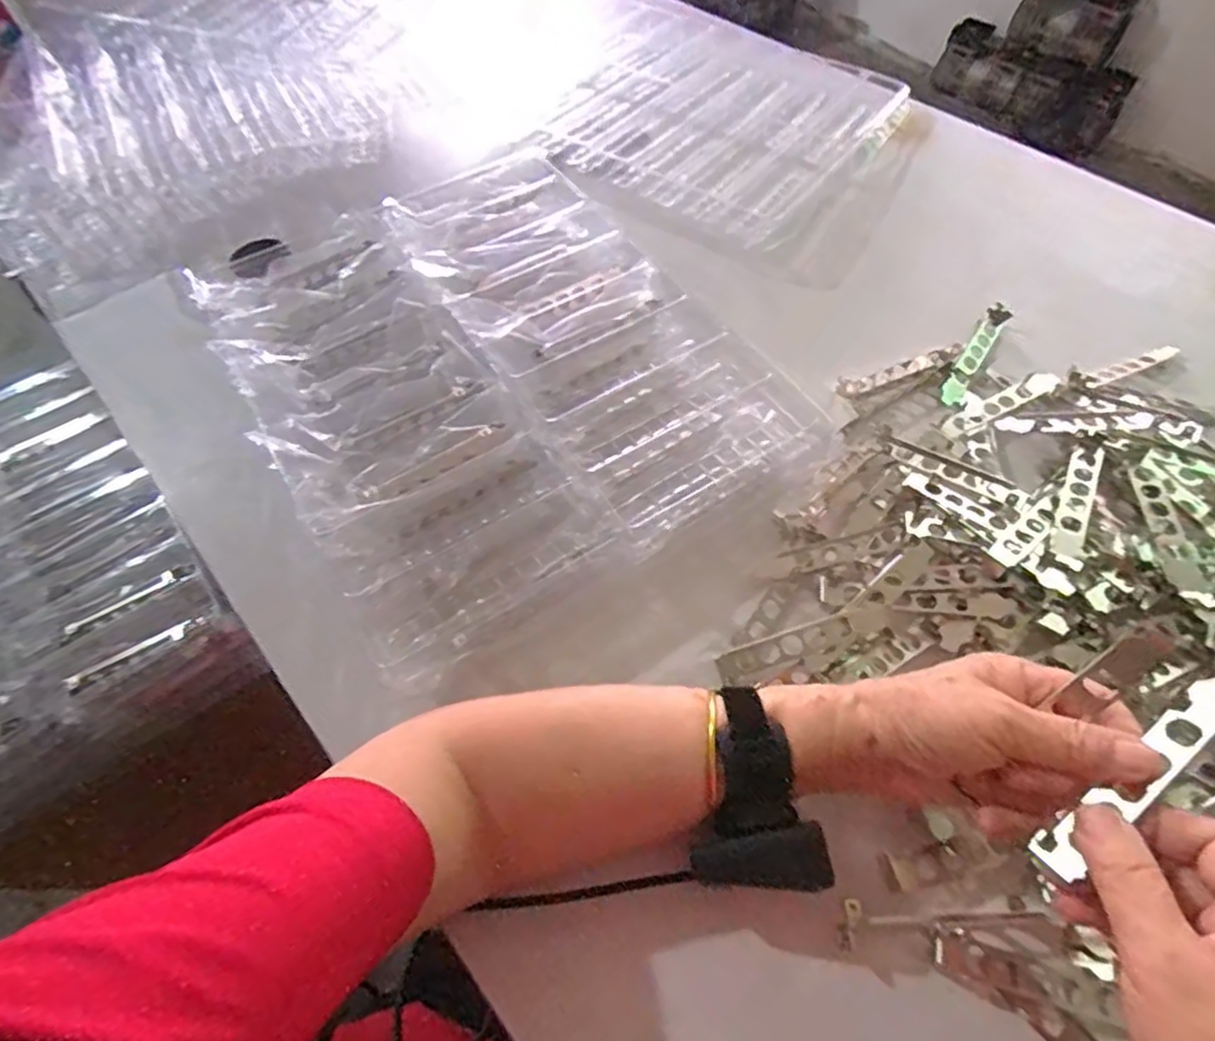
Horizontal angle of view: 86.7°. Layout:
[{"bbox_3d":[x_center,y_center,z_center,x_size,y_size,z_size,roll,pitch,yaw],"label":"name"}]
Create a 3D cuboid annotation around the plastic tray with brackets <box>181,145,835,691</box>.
[{"bbox_3d":[-0.096,-0.128,0.508,0.342,0.056,0.428,-31,63,-15],"label":"plastic tray with brackets"}]

